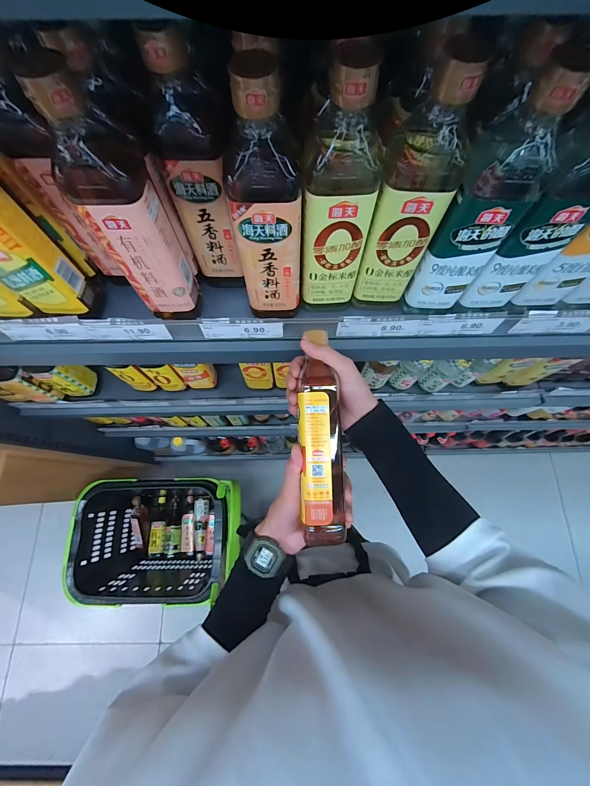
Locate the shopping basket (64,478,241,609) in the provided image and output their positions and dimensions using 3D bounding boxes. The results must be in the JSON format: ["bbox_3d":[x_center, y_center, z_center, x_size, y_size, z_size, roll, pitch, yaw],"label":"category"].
[{"bbox_3d":[-0.515,0.537,1.167,0.495,0.346,0.390,-1,73,0],"label":"shopping basket"}]

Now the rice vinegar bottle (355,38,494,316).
[{"bbox_3d":[0.109,-0.171,0.302,0.068,0.240,0.048,6,68,2],"label":"rice vinegar bottle"}]

